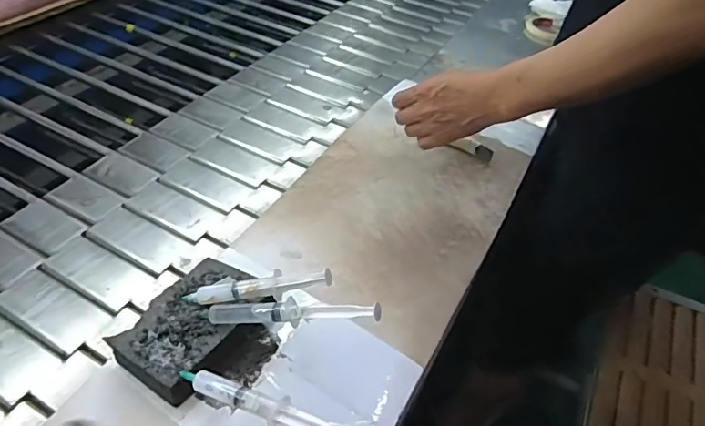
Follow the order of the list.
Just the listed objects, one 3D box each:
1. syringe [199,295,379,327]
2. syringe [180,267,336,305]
[{"bbox_3d":[-0.056,0.084,0.448,0.166,0.020,0.015,-5,39,21],"label":"syringe"},{"bbox_3d":[-0.087,0.067,0.471,0.143,0.018,0.020,-10,41,13],"label":"syringe"}]

